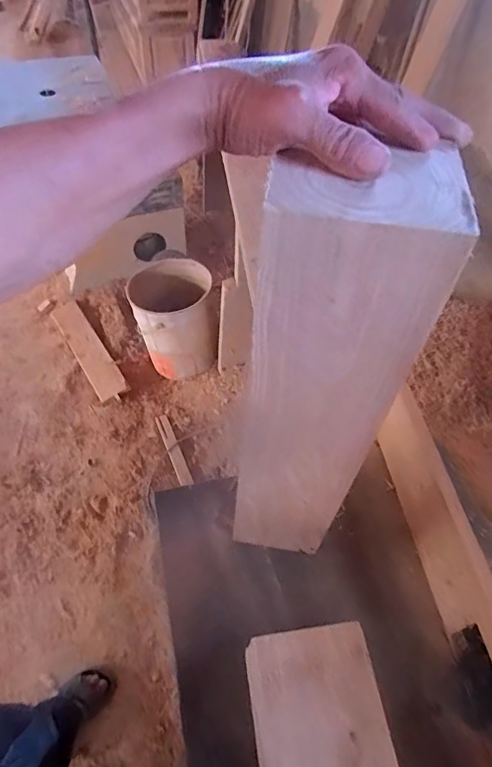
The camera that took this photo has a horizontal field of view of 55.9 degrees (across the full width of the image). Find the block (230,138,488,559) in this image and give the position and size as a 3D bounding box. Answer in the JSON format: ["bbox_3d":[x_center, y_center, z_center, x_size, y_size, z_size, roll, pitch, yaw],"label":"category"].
[{"bbox_3d":[0.054,0.043,0.462,0.114,0.501,0.080,7,51,1],"label":"block"}]

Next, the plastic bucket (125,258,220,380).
[{"bbox_3d":[-0.274,-0.247,1.797,0.292,0.353,0.307,2,53,-3],"label":"plastic bucket"}]

